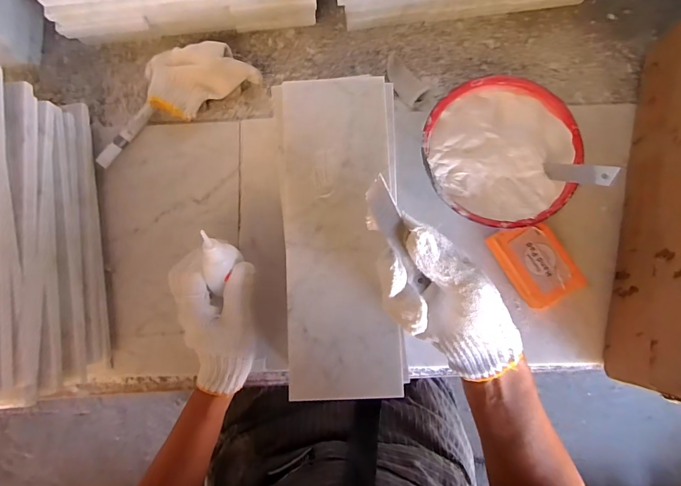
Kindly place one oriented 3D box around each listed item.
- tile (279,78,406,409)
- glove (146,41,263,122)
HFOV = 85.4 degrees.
[{"bbox_3d":[-0.001,-0.012,0.348,0.100,0.010,0.299,-3,83,3],"label":"tile"},{"bbox_3d":[-0.177,-0.209,0.454,0.130,0.037,0.091,-32,82,-1],"label":"glove"}]

